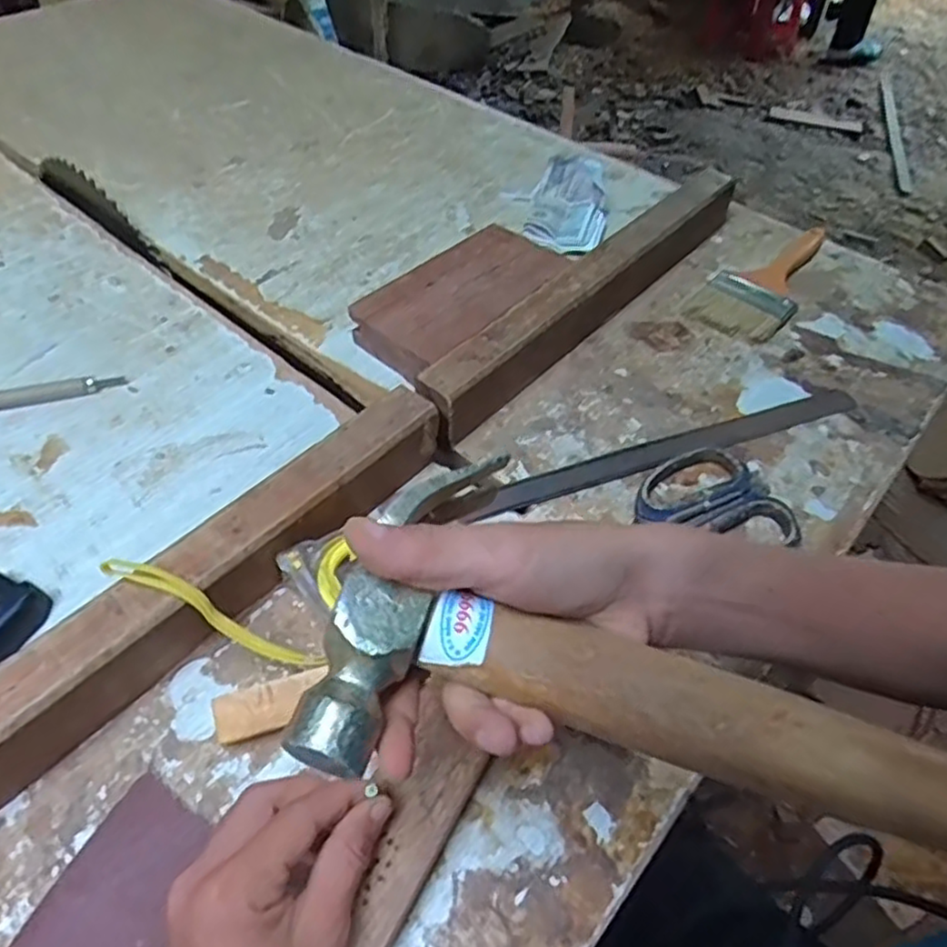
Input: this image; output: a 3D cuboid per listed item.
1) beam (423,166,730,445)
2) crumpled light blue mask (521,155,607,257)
[{"bbox_3d":[0.104,-0.152,0.565,0.039,0.051,0.390,33,56,23],"label":"beam"},{"bbox_3d":[0.087,-0.244,0.642,0.071,0.051,0.093,8,50,4],"label":"crumpled light blue mask"}]

